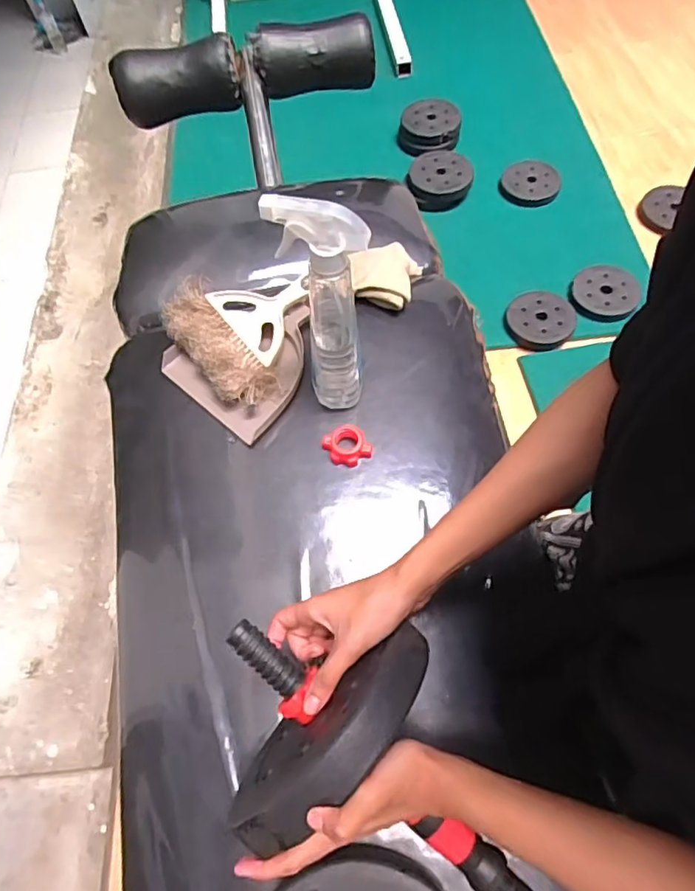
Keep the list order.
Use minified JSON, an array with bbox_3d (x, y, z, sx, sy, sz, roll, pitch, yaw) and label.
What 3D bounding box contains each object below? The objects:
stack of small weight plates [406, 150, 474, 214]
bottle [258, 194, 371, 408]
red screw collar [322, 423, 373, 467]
[{"bbox_3d":[0.269,-0.791,1.707,0.197,0.059,0.189,-16,61,-4],"label":"stack of small weight plates"},{"bbox_3d":[-0.020,-0.126,0.541,0.075,0.216,0.084,-13,61,-2],"label":"bottle"},{"bbox_3d":[-0.001,0.000,0.593,0.042,0.011,0.044,-2,61,3],"label":"red screw collar"}]

